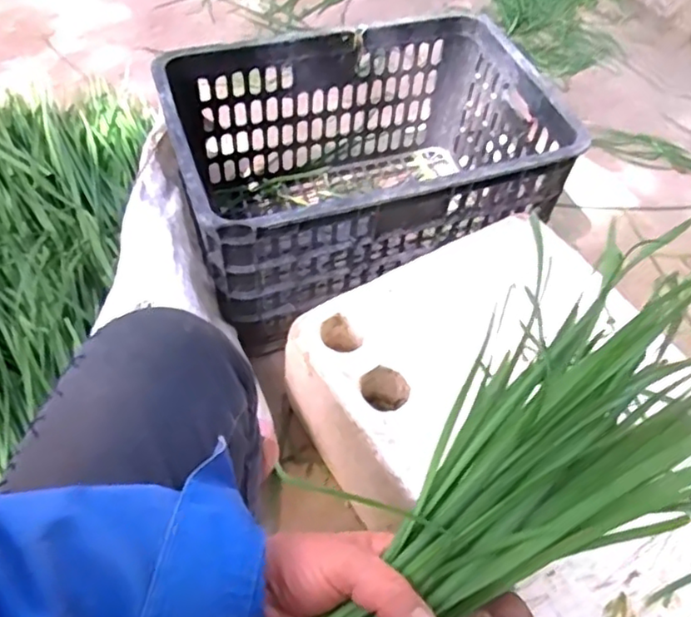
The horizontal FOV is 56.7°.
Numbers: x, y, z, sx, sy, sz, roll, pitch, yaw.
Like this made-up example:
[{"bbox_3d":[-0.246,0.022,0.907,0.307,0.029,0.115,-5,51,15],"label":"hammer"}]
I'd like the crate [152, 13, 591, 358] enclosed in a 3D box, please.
[{"bbox_3d":[0.019,-0.189,0.910,0.479,0.258,0.335,-13,57,-13],"label":"crate"}]

